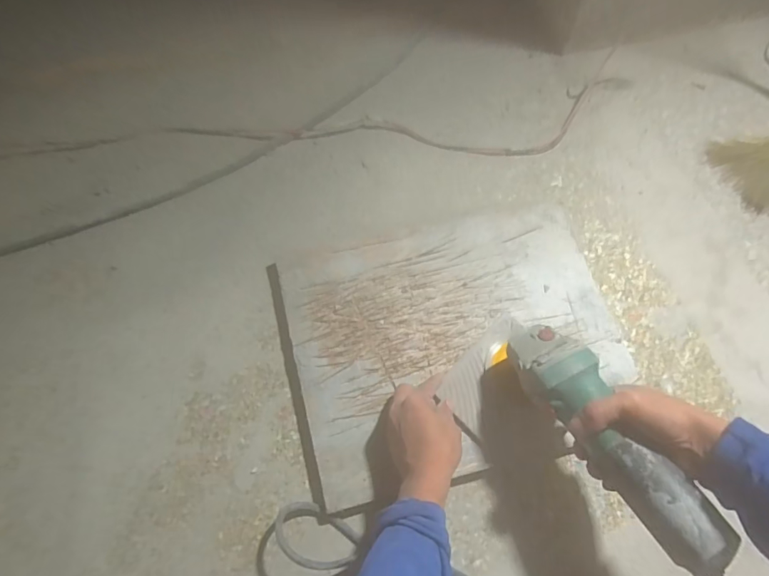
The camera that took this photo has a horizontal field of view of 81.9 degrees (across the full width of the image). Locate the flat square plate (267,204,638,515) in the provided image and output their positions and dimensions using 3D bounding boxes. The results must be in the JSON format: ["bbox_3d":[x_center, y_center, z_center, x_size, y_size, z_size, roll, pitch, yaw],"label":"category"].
[{"bbox_3d":[0.094,0.066,0.586,0.432,0.025,0.325,-13,67,-8],"label":"flat square plate"}]

